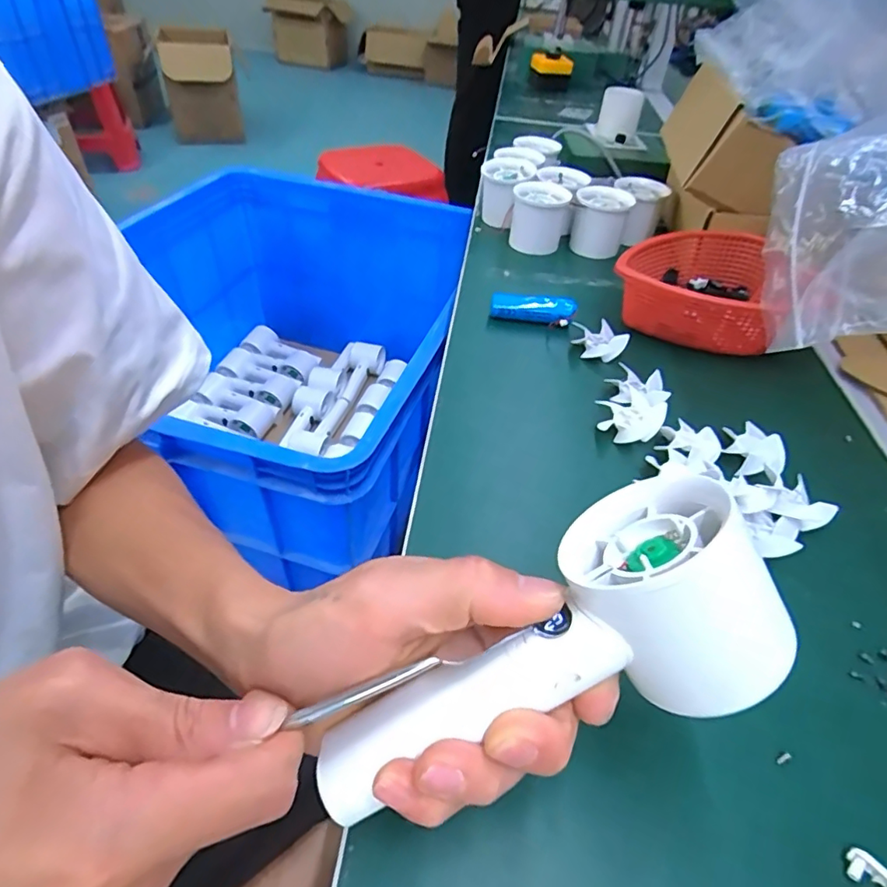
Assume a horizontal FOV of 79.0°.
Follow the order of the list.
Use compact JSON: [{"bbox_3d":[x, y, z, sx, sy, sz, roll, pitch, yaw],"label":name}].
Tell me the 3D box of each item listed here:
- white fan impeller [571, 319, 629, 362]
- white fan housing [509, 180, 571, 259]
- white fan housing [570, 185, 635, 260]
[{"bbox_3d":[0.119,-0.079,0.418,0.033,0.019,0.042,-24,49,-24],"label":"white fan impeller"},{"bbox_3d":[0.095,-0.224,0.541,0.055,0.054,0.065,9,44,6],"label":"white fan housing"},{"bbox_3d":[0.157,-0.222,0.541,0.054,0.053,0.050,16,45,13],"label":"white fan housing"}]

